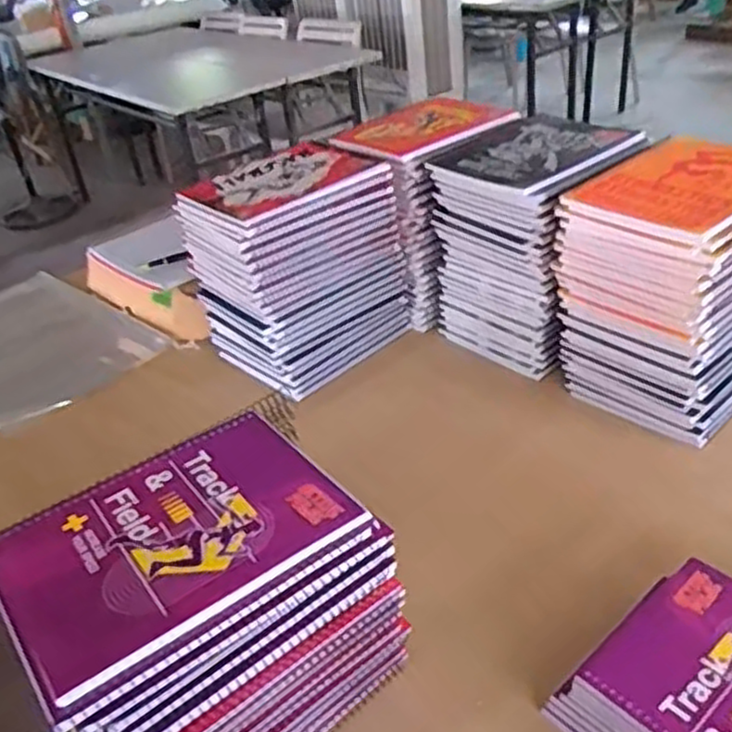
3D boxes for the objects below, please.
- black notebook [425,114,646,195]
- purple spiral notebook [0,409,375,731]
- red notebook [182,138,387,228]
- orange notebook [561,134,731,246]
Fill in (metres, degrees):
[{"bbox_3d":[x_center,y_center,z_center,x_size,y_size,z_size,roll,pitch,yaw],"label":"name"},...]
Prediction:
[{"bbox_3d":[0.197,-0.252,0.859,0.219,0.016,0.174,-28,38,-28],"label":"black notebook"},{"bbox_3d":[-0.124,0.108,0.474,0.202,0.014,0.153,-28,38,-28],"label":"purple spiral notebook"},{"bbox_3d":[-0.097,-0.217,0.870,0.197,0.014,0.159,-33,41,-31],"label":"red notebook"},{"bbox_3d":[0.329,-0.184,0.737,0.214,0.019,0.163,-29,39,-29],"label":"orange notebook"}]

